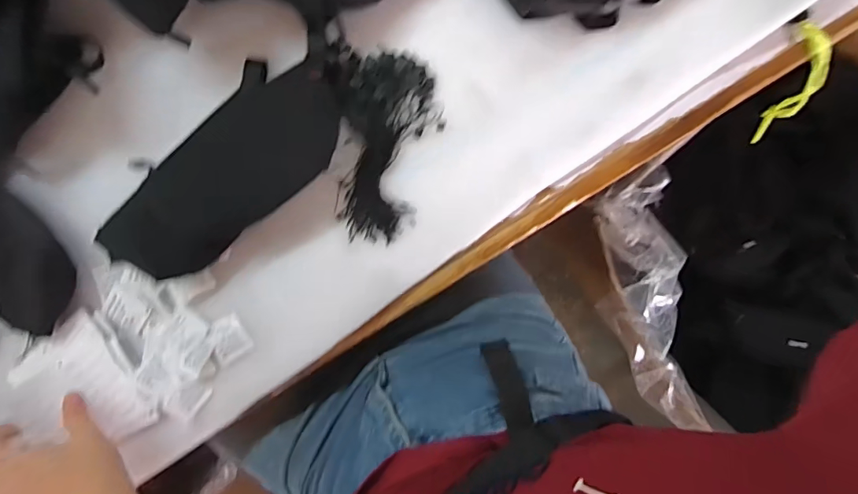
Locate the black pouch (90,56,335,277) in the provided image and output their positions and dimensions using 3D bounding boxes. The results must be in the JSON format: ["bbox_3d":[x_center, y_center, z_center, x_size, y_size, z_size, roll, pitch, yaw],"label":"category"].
[{"bbox_3d":[-0.180,-0.062,0.433,0.105,0.026,0.246,42,95,-4],"label":"black pouch"}]

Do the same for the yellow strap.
[{"bbox_3d":[0.376,-0.164,0.497,0.027,0.154,0.038,-25,65,4],"label":"yellow strap"}]

